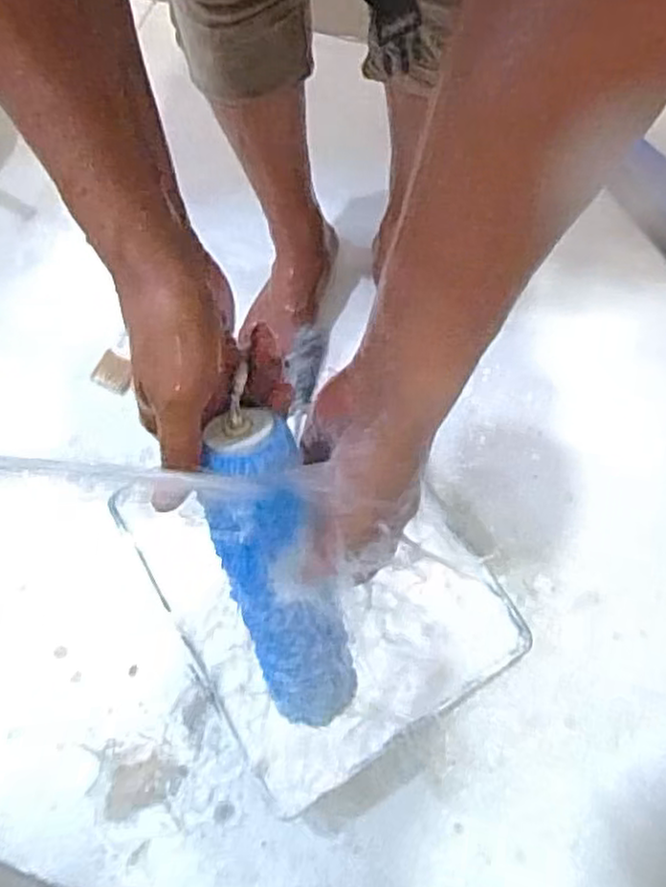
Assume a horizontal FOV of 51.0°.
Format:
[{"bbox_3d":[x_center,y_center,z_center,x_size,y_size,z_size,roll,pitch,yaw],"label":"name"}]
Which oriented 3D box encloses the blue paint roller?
[{"bbox_3d":[-0.031,0.083,0.421,0.058,0.242,0.051,-12,30,-2],"label":"blue paint roller"}]

